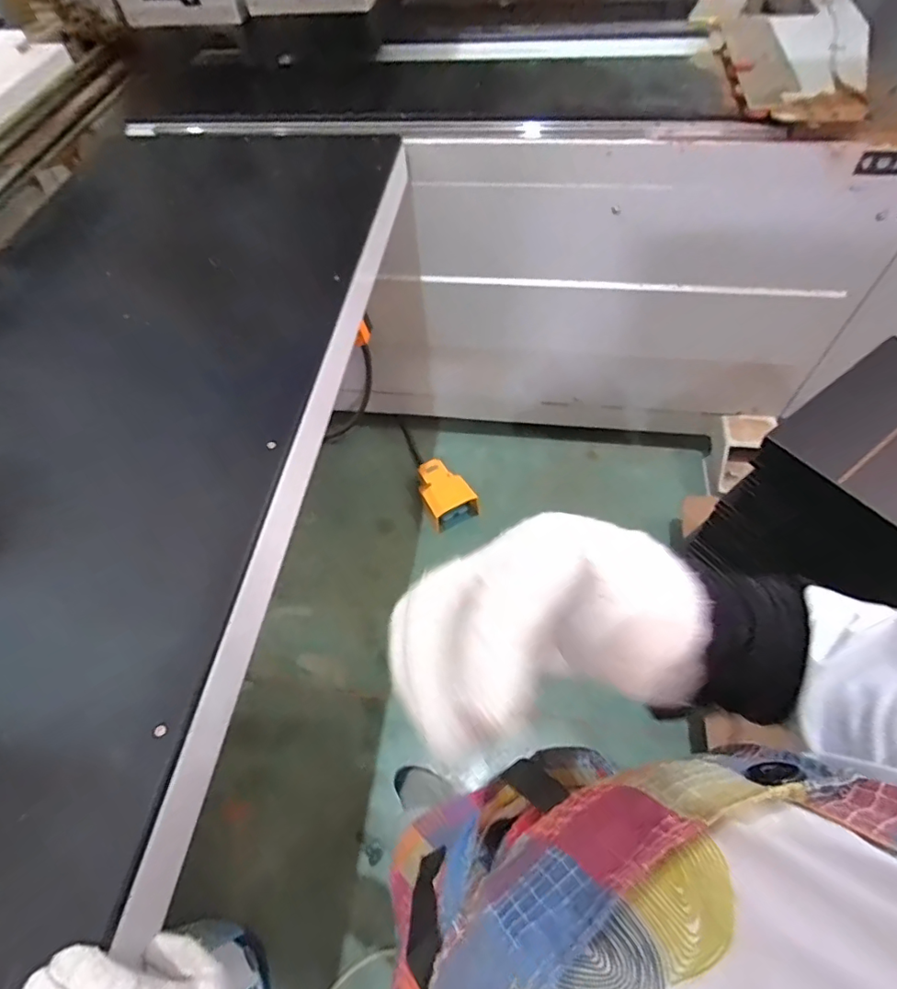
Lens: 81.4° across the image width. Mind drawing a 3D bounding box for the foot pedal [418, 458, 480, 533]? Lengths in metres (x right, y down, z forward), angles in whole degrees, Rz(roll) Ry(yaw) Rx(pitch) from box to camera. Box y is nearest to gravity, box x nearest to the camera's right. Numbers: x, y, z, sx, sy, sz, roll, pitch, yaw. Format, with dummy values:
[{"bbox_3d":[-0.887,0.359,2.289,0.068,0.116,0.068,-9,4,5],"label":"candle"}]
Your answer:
[{"bbox_3d":[-0.016,-0.015,1.531,0.147,0.117,0.201,-25,60,-11],"label":"foot pedal"}]

